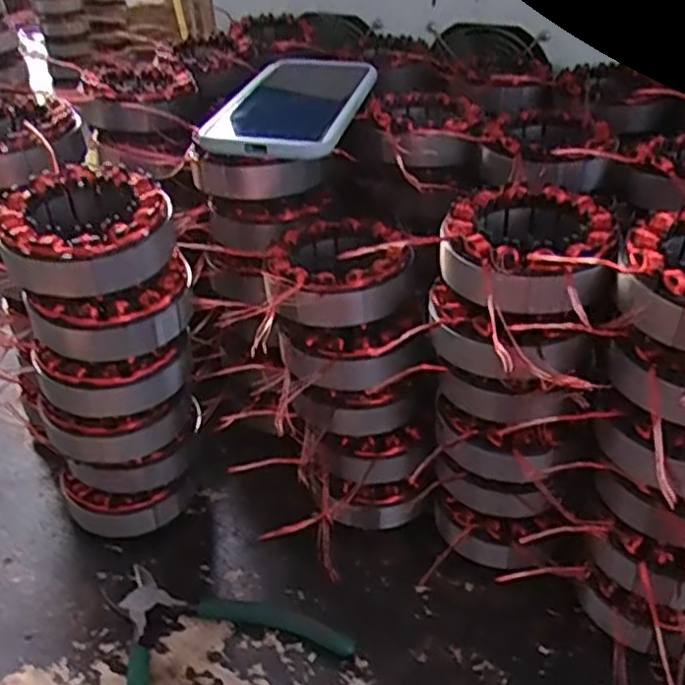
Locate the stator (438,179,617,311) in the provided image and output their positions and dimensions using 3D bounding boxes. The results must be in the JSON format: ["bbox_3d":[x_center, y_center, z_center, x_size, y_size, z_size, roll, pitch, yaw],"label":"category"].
[{"bbox_3d":[0.095,-0.044,0.362,0.082,0.033,0.092,-13,38,-13],"label":"stator"}]

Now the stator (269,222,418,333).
[{"bbox_3d":[-0.002,-0.045,0.422,0.083,0.034,0.077,-8,37,-6],"label":"stator"}]

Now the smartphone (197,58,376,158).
[{"bbox_3d":[-0.033,-0.161,0.481,0.086,0.011,0.158,6,39,13],"label":"smartphone"}]

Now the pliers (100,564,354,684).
[{"bbox_3d":[-0.087,0.176,0.414,0.133,0.008,0.134,-32,46,-33],"label":"pliers"}]

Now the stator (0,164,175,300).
[{"bbox_3d":[-0.139,-0.057,0.388,0.084,0.051,0.085,-26,43,-28],"label":"stator"}]

